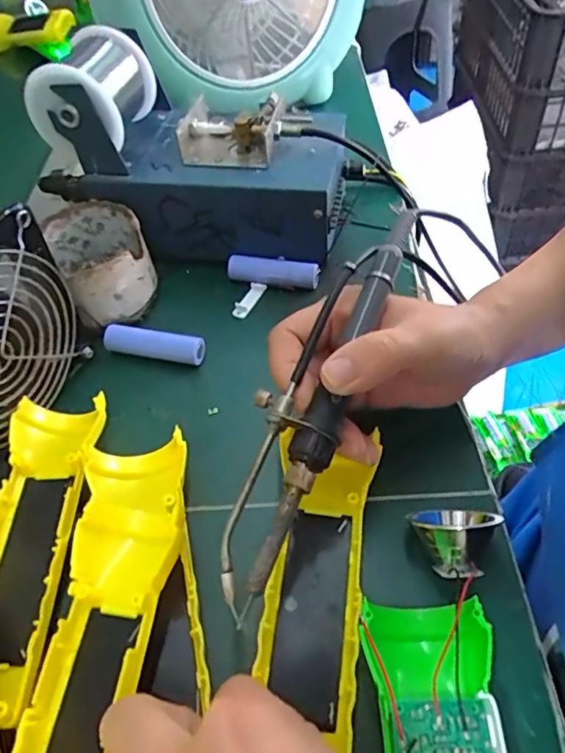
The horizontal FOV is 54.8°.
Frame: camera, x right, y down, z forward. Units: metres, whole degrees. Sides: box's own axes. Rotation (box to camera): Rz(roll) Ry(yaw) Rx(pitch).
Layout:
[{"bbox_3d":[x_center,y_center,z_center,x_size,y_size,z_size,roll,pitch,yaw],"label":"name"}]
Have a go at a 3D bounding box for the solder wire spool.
[{"bbox_3d":[-0.131,-0.191,0.378,0.061,0.071,0.090,5,51,11],"label":"solder wire spool"}]

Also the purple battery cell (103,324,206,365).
[{"bbox_3d":[-0.085,-0.021,0.361,0.068,0.016,0.015,6,51,12],"label":"purple battery cell"}]

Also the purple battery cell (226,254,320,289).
[{"bbox_3d":[-0.007,-0.077,0.400,0.067,0.016,0.015,3,51,9],"label":"purple battery cell"}]

